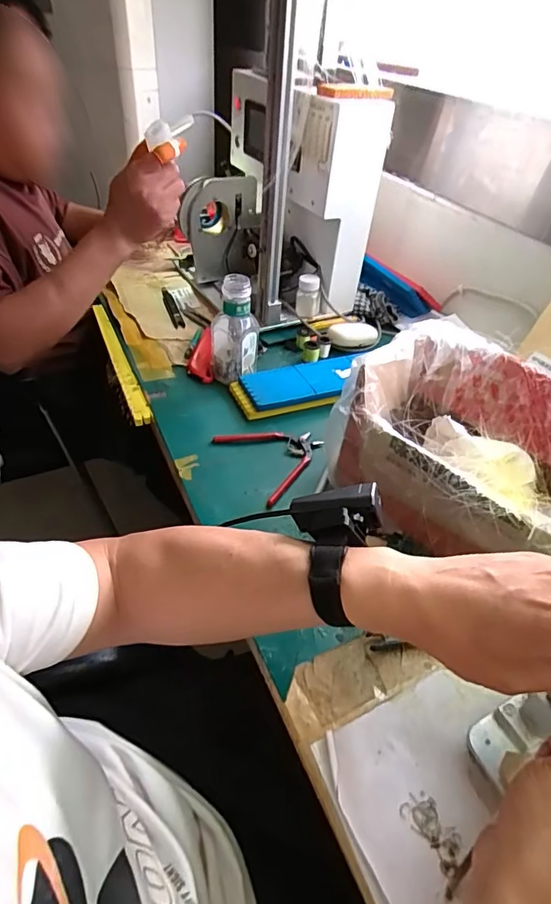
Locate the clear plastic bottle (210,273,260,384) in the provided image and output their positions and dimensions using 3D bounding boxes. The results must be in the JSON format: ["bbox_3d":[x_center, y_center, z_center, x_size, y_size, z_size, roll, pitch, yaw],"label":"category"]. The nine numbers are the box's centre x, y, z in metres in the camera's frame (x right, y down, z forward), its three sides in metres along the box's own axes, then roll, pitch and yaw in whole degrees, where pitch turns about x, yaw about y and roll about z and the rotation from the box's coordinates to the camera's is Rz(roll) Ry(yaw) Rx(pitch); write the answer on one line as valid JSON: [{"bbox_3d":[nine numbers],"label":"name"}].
[{"bbox_3d":[-0.061,-0.180,0.715,0.069,0.147,0.061,0,43,-6],"label":"clear plastic bottle"}]

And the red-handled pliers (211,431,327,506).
[{"bbox_3d":[0.003,0.000,0.647,0.123,0.013,0.127,-26,51,-30],"label":"red-handled pliers"}]

